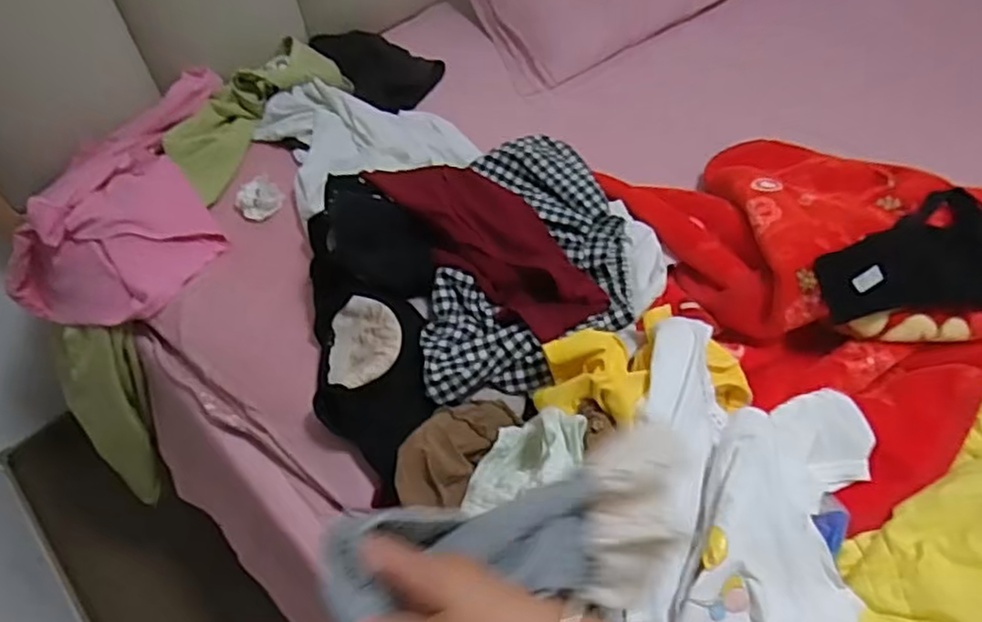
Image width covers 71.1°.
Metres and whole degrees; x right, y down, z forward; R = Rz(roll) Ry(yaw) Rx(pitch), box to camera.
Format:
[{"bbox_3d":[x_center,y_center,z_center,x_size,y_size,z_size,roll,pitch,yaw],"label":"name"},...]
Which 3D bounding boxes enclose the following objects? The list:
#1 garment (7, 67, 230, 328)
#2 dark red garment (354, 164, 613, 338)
[{"bbox_3d":[-0.513,-0.165,1.030,0.321,0.153,0.407,8,53,10],"label":"garment"},{"bbox_3d":[-0.001,-0.085,0.807,0.292,0.060,0.127,41,63,10],"label":"dark red garment"}]

